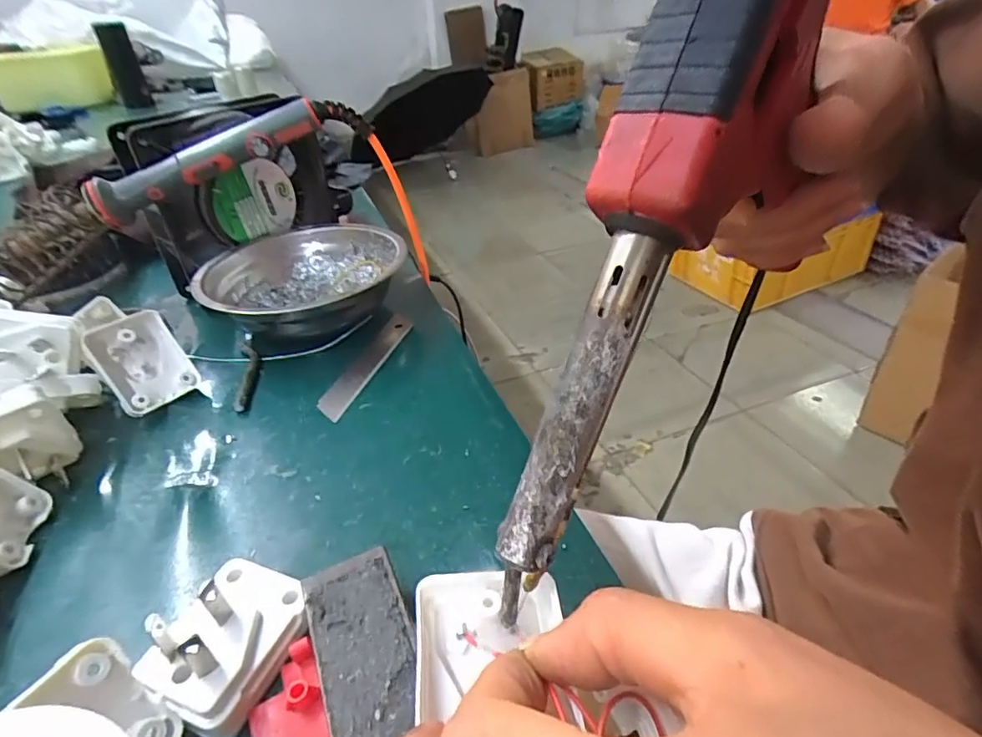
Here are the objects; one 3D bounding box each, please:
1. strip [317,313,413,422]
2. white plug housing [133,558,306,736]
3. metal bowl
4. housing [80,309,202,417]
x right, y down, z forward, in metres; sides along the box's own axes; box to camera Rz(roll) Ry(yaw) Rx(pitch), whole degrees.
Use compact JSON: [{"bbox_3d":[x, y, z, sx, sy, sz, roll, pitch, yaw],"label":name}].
[{"bbox_3d":[-0.071,-0.004,0.308,0.019,0.004,0.097,7,36,15],"label":"strip"},{"bbox_3d":[-0.083,0.085,0.171,0.041,0.016,0.046,15,39,25],"label":"white plug housing"},{"bbox_3d":[-0.118,-0.055,0.353,0.128,0.041,0.119,-12,35,-12],"label":"metal bowl"},{"bbox_3d":[-0.184,-0.004,0.283,0.010,0.049,0.039,-28,6,44],"label":"housing"}]

